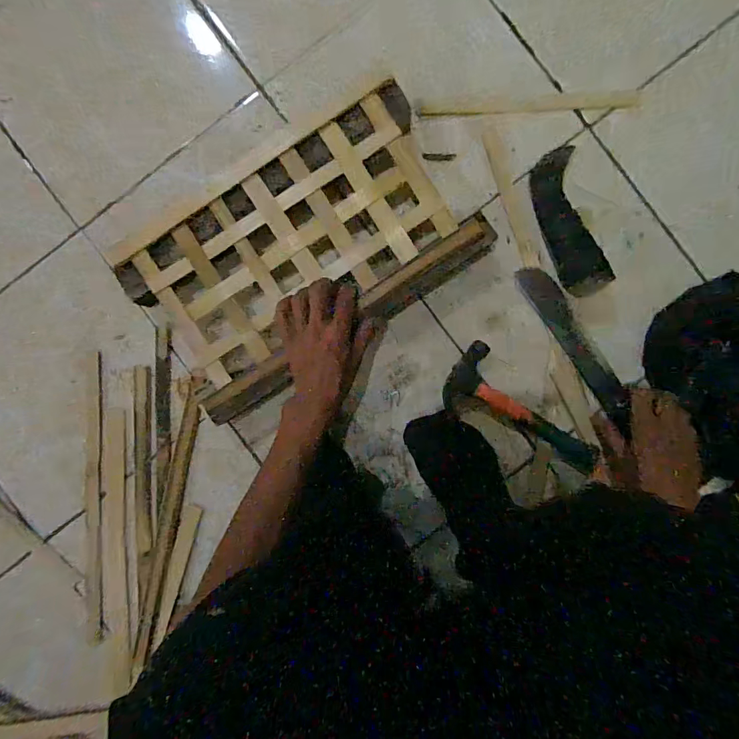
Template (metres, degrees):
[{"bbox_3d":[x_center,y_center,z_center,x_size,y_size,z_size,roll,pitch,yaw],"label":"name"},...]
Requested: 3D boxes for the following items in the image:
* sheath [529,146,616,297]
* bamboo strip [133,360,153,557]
[{"bbox_3d":[0.247,-0.184,0.554,0.058,0.023,0.183,-15,90,2],"label":"sheath"},{"bbox_3d":[-0.296,0.116,0.581,0.024,0.014,0.238,-2,90,2],"label":"bamboo strip"}]

